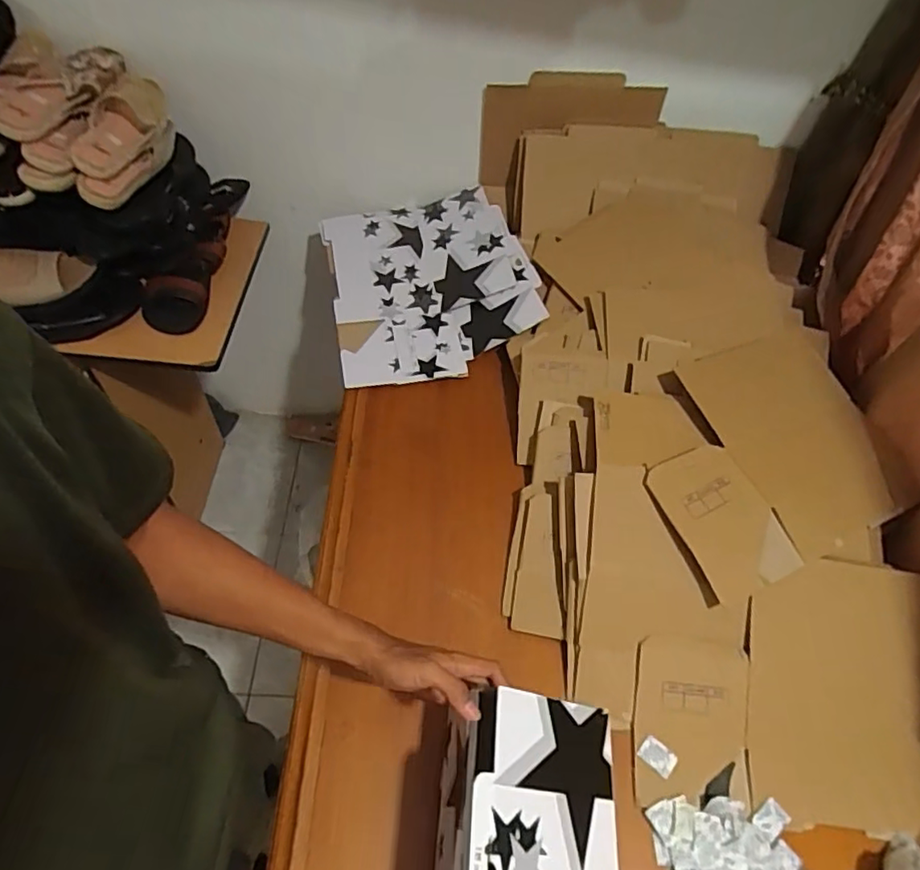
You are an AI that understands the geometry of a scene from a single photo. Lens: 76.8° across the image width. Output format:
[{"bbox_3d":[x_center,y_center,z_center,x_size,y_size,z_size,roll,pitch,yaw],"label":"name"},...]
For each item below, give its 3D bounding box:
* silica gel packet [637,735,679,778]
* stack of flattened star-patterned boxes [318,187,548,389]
[{"bbox_3d":[0.229,0.372,0.671,0.040,0.005,0.028,37,59,16],"label":"silica gel packet"},{"bbox_3d":[-0.058,-0.290,1.065,0.355,0.047,0.448,-15,60,-1],"label":"stack of flattened star-patterned boxes"}]

